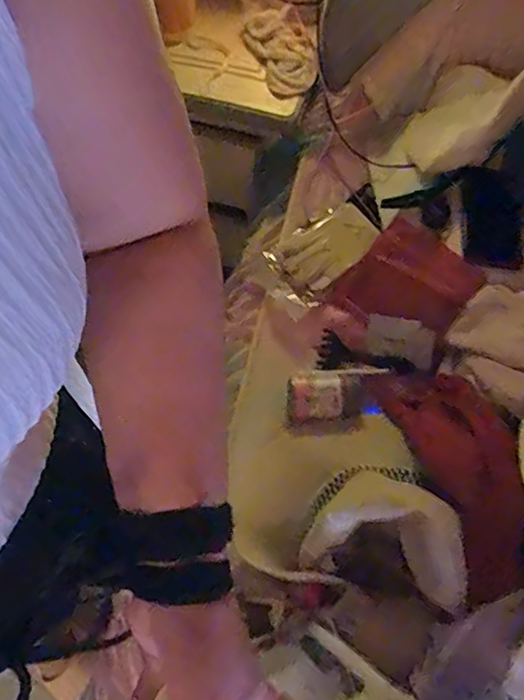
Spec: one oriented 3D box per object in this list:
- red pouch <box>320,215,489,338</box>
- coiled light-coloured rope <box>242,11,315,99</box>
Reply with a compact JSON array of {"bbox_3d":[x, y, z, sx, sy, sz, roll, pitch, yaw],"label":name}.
[{"bbox_3d":[0.191,-0.087,0.693,0.149,0.041,0.159,39,69,14],"label":"red pouch"},{"bbox_3d":[0.032,-0.441,0.798,0.079,0.033,0.150,-21,69,-12],"label":"coiled light-coloured rope"}]

